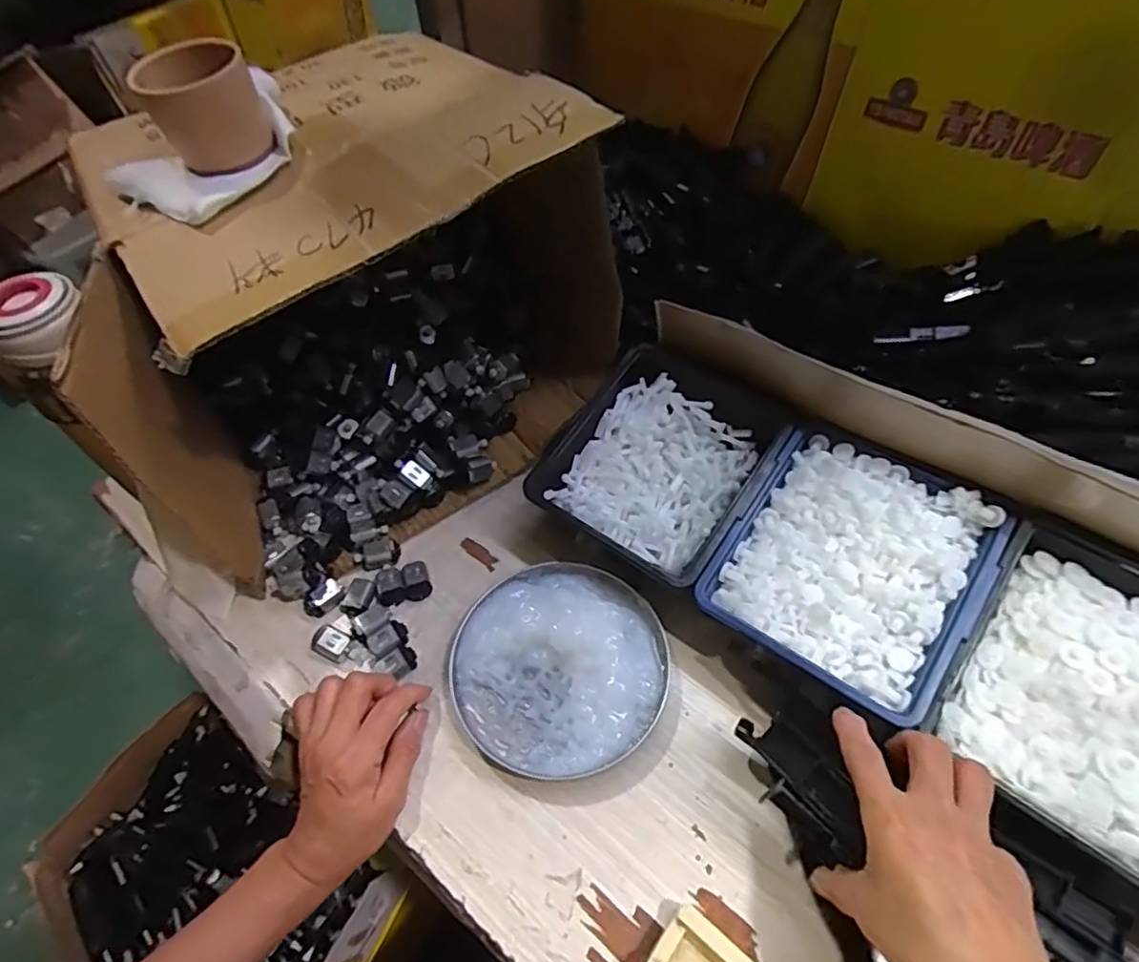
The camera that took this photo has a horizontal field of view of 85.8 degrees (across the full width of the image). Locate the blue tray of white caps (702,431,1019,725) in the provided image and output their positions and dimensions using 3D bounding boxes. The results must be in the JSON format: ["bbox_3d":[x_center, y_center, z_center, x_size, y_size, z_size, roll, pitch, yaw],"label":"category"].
[{"bbox_3d":[0.182,0.055,0.402,0.145,0.055,0.150,30,62,22],"label":"blue tray of white caps"}]

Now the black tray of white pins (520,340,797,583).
[{"bbox_3d":[0.069,-0.018,0.467,0.148,0.050,0.159,30,62,21],"label":"black tray of white pins"}]

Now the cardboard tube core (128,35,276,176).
[{"bbox_3d":[-0.219,-0.224,0.371,0.061,0.055,0.056,-29,59,-16],"label":"cardboard tube core"}]

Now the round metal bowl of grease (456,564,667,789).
[{"bbox_3d":[-0.006,0.122,0.419,0.139,0.021,0.142,-2,55,2],"label":"round metal bowl of grease"}]

